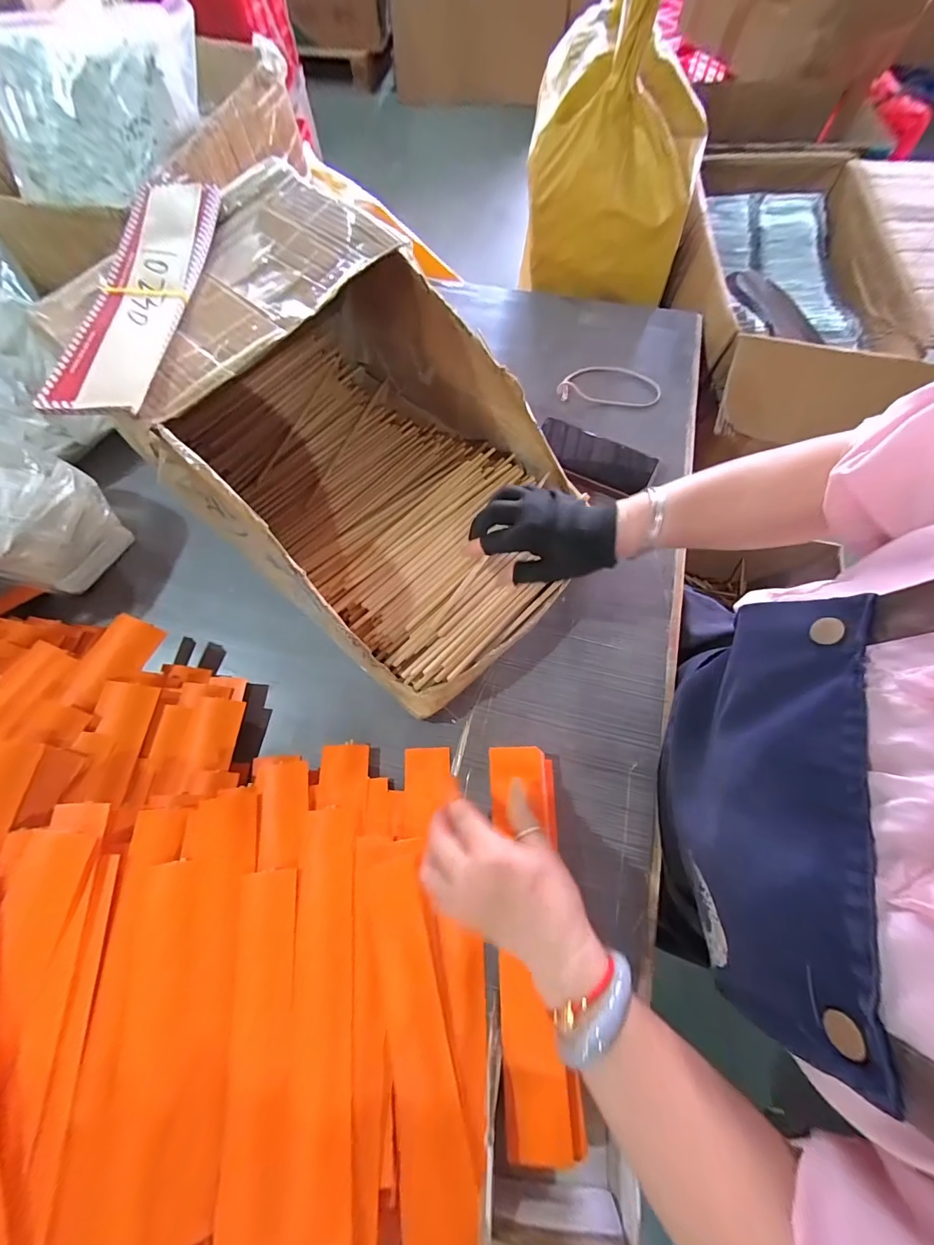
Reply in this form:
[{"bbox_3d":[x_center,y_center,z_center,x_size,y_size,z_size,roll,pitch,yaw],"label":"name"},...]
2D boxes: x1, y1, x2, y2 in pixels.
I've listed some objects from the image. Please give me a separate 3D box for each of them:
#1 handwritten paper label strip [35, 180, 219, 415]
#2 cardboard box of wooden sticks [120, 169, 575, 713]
[{"bbox_3d":[-0.287,-0.290,0.354,0.082,0.016,0.281,0,70,1],"label":"handwritten paper label strip"},{"bbox_3d":[-0.101,-0.183,0.415,0.459,0.205,0.308,39,75,14],"label":"cardboard box of wooden sticks"}]

